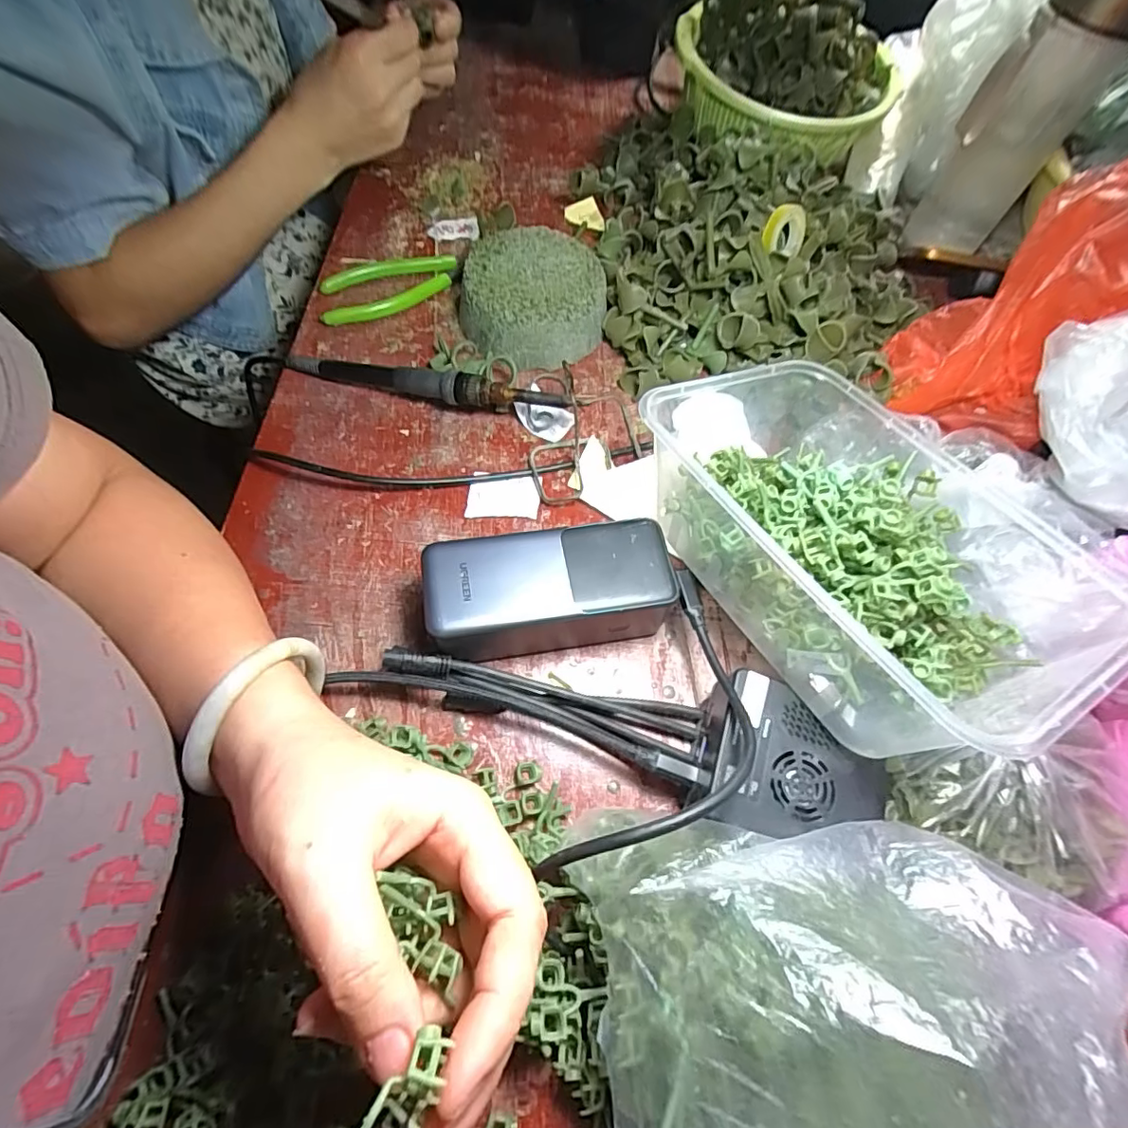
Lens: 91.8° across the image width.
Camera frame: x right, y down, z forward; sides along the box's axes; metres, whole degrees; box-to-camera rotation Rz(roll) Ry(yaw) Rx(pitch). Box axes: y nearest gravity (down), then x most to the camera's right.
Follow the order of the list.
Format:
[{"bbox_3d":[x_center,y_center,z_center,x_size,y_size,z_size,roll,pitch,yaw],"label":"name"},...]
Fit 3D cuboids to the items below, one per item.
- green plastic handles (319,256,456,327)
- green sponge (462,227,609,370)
[{"bbox_3d":[-0.135,-0.214,0.422,0.110,0.012,0.050,-27,68,-16],"label":"green plastic handles"},{"bbox_3d":[-0.022,-0.199,0.405,0.103,0.046,0.102,1,64,-3],"label":"green sponge"}]

